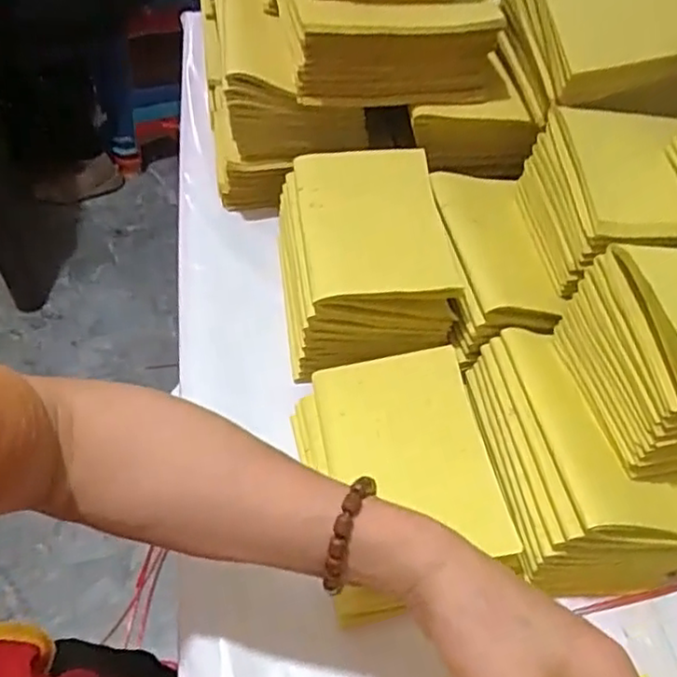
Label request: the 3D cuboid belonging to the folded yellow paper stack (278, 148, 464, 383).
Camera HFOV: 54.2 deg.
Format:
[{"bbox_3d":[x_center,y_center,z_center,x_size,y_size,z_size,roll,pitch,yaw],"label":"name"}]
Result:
[{"bbox_3d":[0.019,-0.067,0.548,0.129,0.100,0.171,-1,55,-5],"label":"folded yellow paper stack"}]

